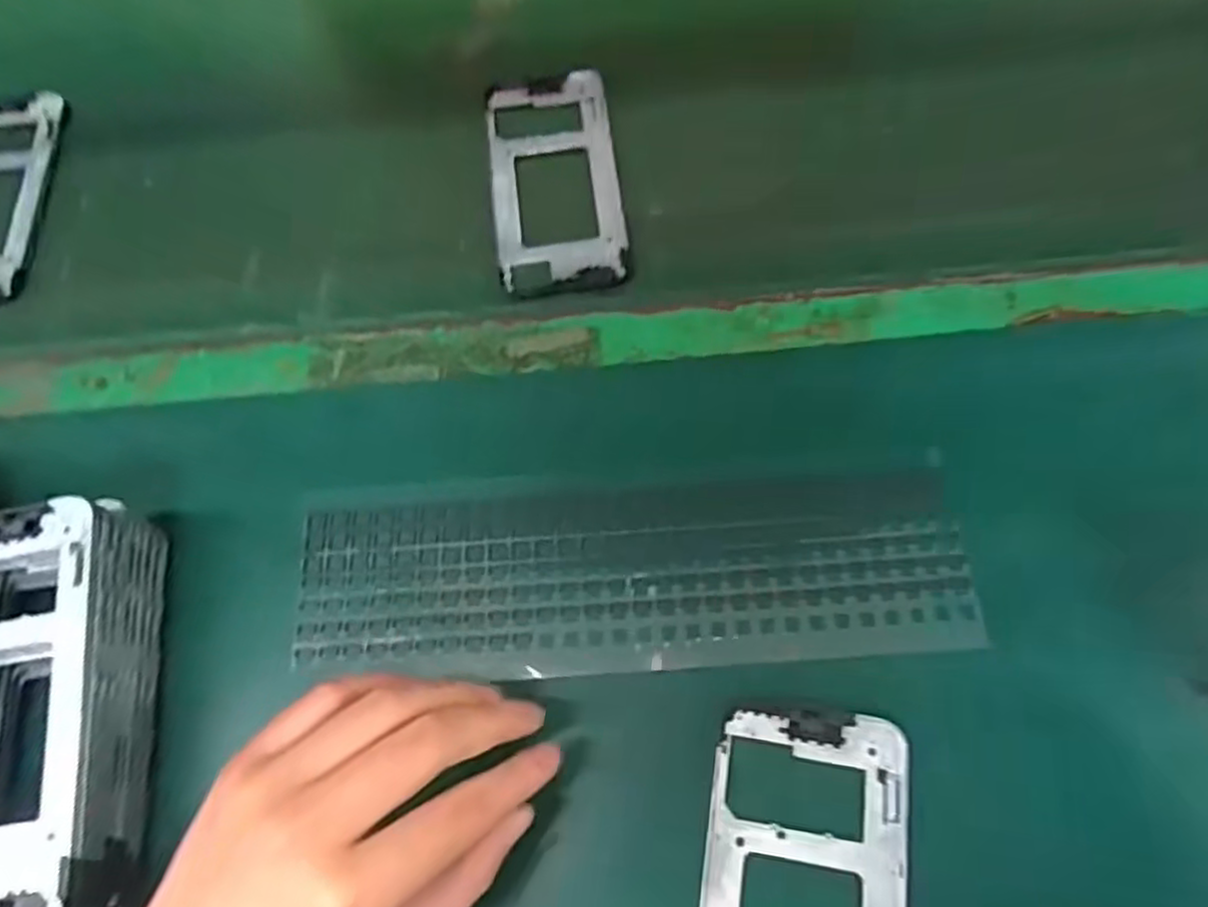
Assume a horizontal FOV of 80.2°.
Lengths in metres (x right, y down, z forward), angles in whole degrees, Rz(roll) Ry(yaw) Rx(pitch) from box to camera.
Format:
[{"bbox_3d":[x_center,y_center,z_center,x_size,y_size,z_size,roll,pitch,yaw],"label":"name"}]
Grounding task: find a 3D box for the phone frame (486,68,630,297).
[{"bbox_3d":[-0.029,-0.165,0.431,0.075,0.013,0.155,-7,66,0],"label":"phone frame"}]

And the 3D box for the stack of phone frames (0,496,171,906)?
[{"bbox_3d":[-0.233,0.105,0.292,0.076,0.049,0.159,-11,66,-2],"label":"stack of phone frames"}]

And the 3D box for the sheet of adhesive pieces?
[{"bbox_3d":[0.012,0.053,0.332,0.300,0.005,0.090,-3,66,2],"label":"sheet of adhesive pieces"}]

